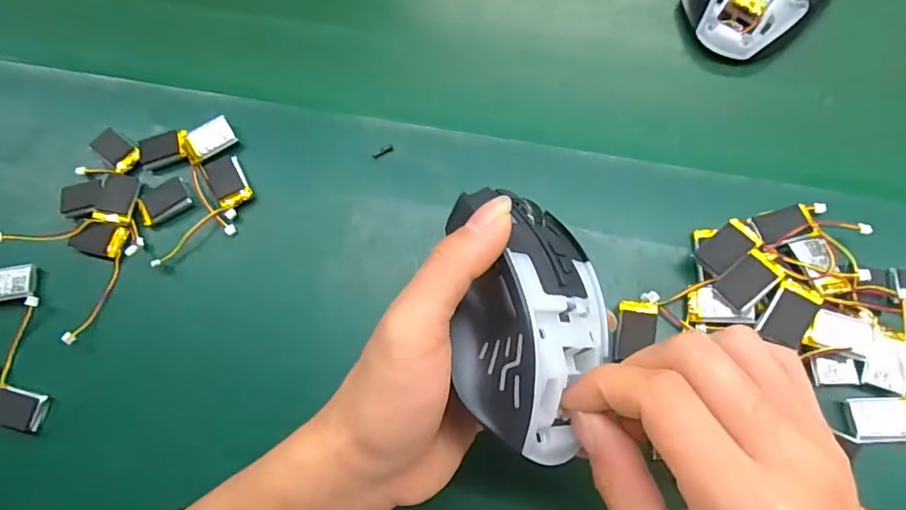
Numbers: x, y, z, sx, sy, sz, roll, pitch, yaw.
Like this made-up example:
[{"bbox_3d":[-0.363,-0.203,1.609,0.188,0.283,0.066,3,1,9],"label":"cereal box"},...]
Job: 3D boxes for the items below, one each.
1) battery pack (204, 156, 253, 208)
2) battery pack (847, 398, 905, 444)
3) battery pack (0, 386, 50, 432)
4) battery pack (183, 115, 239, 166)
[{"bbox_3d":[-0.140,-0.046,0.320,0.020,0.006,0.034,-28,79,-5],"label":"battery pack"},{"bbox_3d":[0.211,0.080,0.250,0.029,0.007,0.021,-2,78,0],"label":"battery pack"},{"bbox_3d":[-0.246,0.086,0.290,0.030,0.012,0.020,11,78,3],"label":"battery pack"},{"bbox_3d":[-0.155,-0.073,0.328,0.031,0.008,0.021,-33,79,-6],"label":"battery pack"}]

